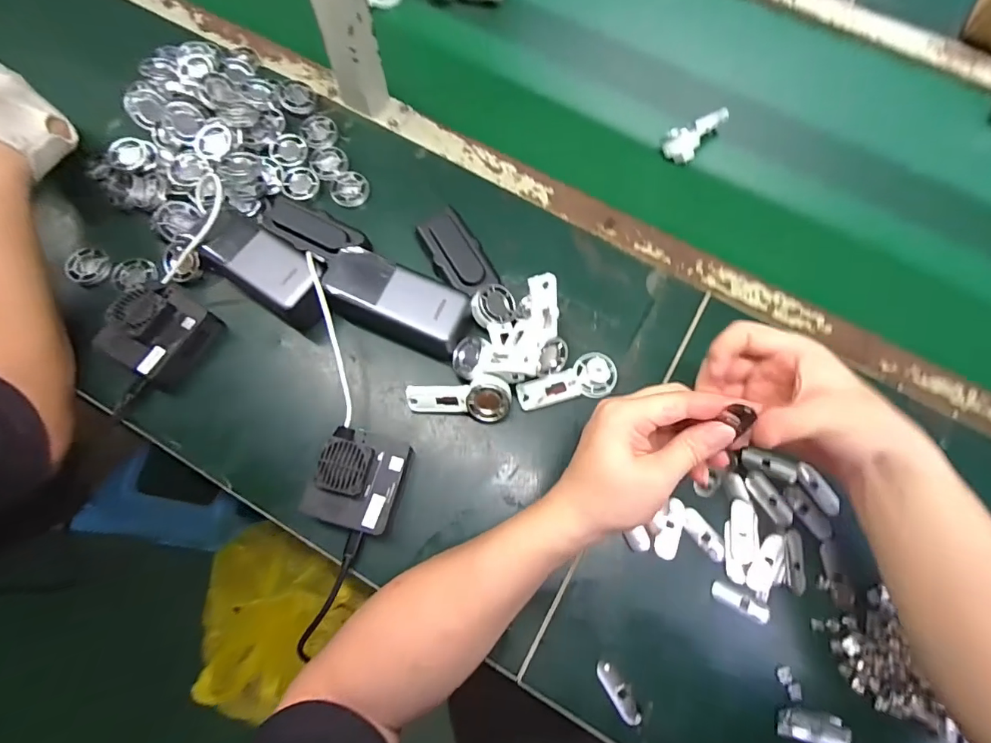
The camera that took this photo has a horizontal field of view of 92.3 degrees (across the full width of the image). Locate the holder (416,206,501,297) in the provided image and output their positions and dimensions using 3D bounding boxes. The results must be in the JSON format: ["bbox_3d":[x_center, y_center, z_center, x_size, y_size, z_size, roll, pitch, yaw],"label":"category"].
[{"bbox_3d":[-0.040,-0.116,0.481,0.050,0.024,0.097,-24,74,-9],"label":"holder"}]

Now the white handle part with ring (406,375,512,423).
[{"bbox_3d":[-0.032,0.024,0.438,0.092,0.039,0.023,-1,29,7],"label":"white handle part with ring"}]

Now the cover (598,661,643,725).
[{"bbox_3d":[0.100,0.258,0.382,0.016,0.004,0.049,-29,75,-10],"label":"cover"}]

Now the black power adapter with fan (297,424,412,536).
[{"bbox_3d":[-0.113,0.093,0.405,0.069,0.046,0.079,17,72,4],"label":"black power adapter with fan"}]

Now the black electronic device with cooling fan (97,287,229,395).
[{"bbox_3d":[-0.310,-0.035,0.440,0.081,0.045,0.084,28,73,8],"label":"black electronic device with cooling fan"}]

